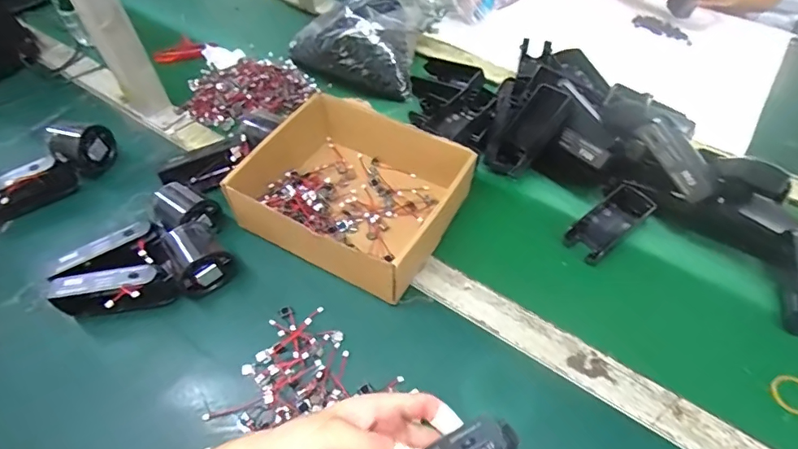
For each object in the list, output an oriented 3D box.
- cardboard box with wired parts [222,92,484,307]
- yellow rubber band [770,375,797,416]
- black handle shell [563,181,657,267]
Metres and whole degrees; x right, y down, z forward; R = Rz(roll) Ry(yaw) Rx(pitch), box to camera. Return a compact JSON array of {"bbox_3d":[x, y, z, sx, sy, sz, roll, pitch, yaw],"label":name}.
[{"bbox_3d":[-0.050,-0.040,0.534,0.217,0.074,0.186,24,58,18],"label":"cardboard box with wired parts"},{"bbox_3d":[0.361,0.156,0.435,0.037,0.009,0.033,23,77,28],"label":"yellow rubber band"},{"bbox_3d":[0.236,-0.002,0.533,0.107,0.031,0.048,-37,61,-23],"label":"black handle shell"}]

